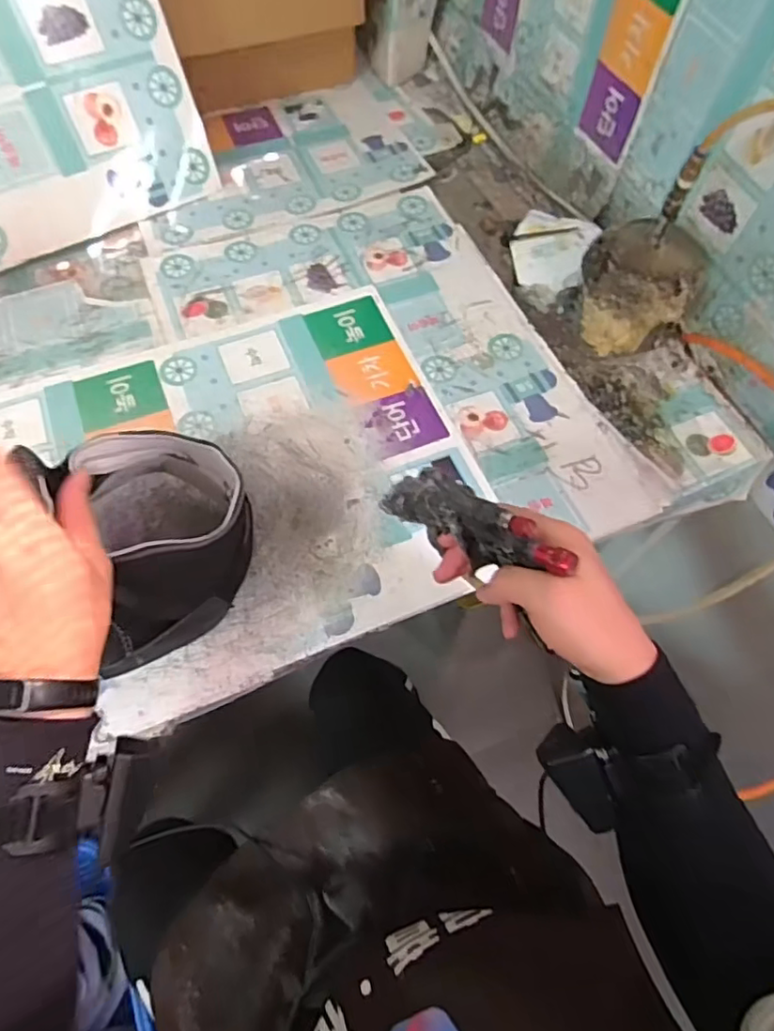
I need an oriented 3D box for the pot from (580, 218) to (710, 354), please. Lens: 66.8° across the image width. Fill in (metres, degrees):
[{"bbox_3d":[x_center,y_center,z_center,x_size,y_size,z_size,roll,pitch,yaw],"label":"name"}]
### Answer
[{"bbox_3d":[0.253,-0.230,0.620,0.108,0.129,0.092,18,64,8],"label":"pot"}]

